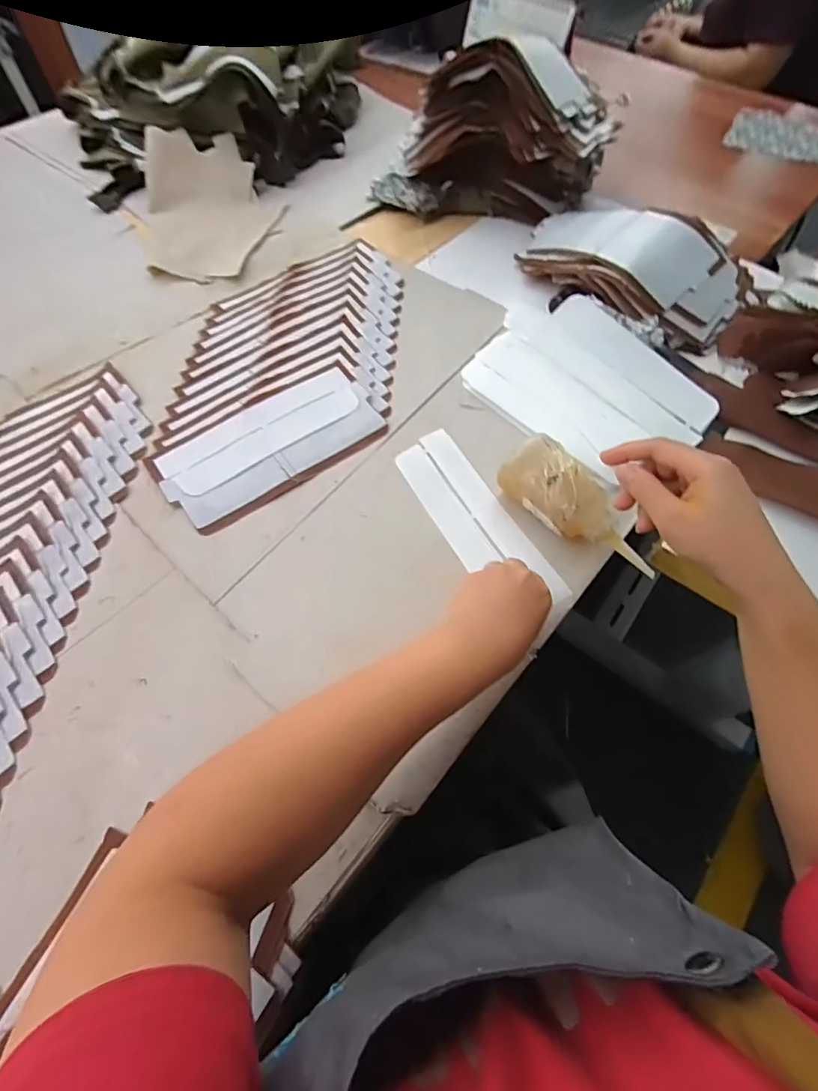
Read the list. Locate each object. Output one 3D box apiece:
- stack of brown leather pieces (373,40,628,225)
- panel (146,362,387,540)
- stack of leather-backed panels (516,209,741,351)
[{"bbox_3d":[0.122,-0.587,0.686,0.317,0.174,0.133,8,62,4],"label":"stack of brown leather pieces"},{"bbox_3d":[-0.147,-0.113,0.515,0.238,0.007,0.120,-33,67,-17],"label":"panel"},{"bbox_3d":[0.290,-0.371,0.621,0.285,0.062,0.161,23,63,11],"label":"stack of leather-backed panels"}]

